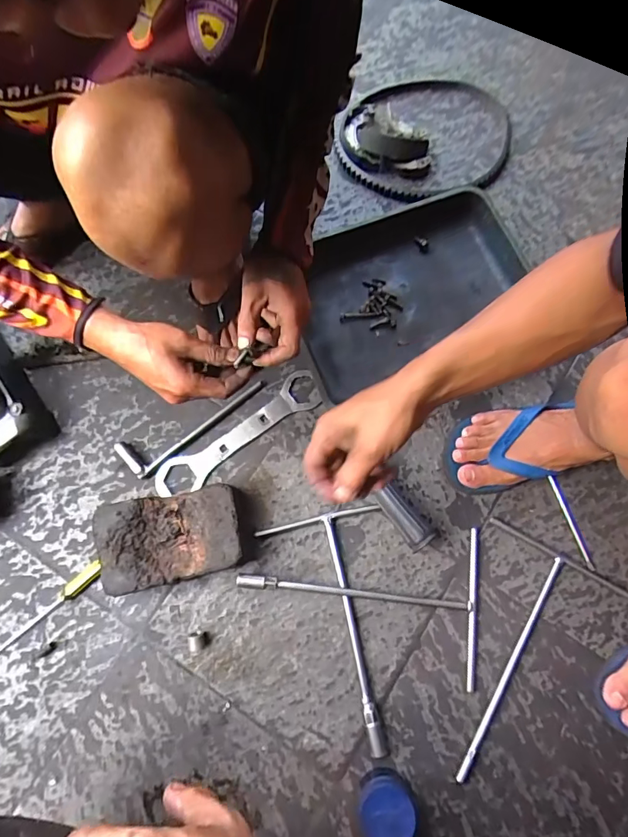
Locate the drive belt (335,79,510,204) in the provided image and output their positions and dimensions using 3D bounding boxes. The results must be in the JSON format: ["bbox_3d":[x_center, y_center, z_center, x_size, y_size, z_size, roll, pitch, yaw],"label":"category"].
[{"bbox_3d":[0.193,-0.484,0.780,0.270,0.042,0.295,0,74,0],"label":"drive belt"}]

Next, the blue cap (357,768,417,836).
[{"bbox_3d":[0.080,0.439,0.522,0.059,0.053,0.057,0,76,-2],"label":"blue cap"}]

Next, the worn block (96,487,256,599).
[{"bbox_3d":[-0.175,0.153,0.592,0.185,0.059,0.114,-9,76,-4],"label":"worn block"}]

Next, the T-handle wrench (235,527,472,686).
[{"bbox_3d":[0.058,0.223,0.589,0.306,0.030,0.185,7,76,0],"label":"T-handle wrench"}]

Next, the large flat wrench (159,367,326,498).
[{"bbox_3d":[-0.105,0.023,0.650,0.264,0.013,0.055,-35,79,-10],"label":"large flat wrench"}]

